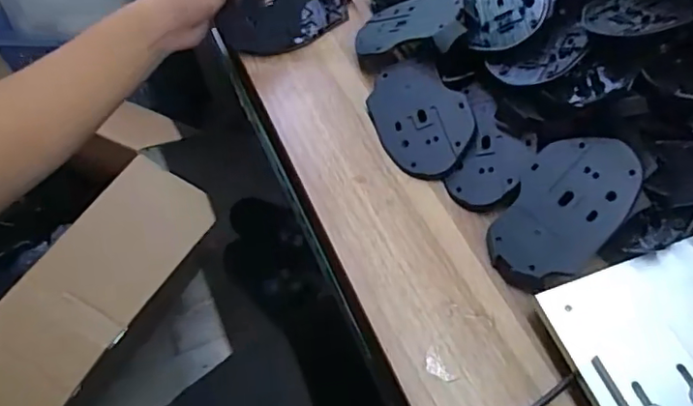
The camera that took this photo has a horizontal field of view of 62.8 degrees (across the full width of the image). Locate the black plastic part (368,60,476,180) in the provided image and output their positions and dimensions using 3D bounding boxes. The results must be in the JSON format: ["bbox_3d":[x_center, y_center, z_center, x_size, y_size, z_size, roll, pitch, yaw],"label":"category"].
[{"bbox_3d":[0.060,-0.071,0.465,0.072,0.005,0.111,-29,63,8],"label":"black plastic part"}]

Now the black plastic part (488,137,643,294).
[{"bbox_3d":[0.147,0.006,0.388,0.068,0.009,0.115,32,87,33],"label":"black plastic part"}]

